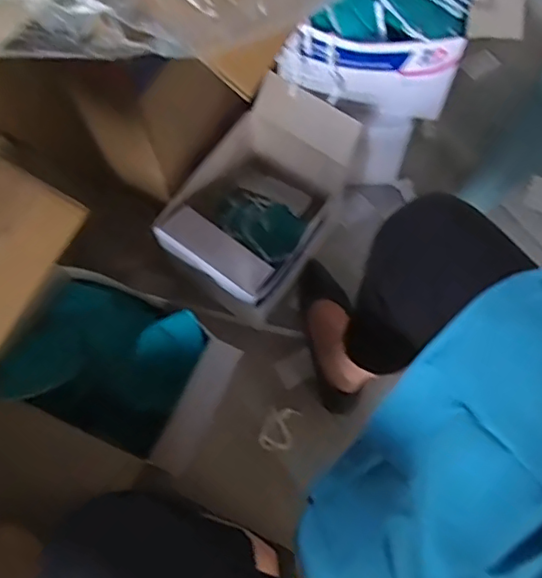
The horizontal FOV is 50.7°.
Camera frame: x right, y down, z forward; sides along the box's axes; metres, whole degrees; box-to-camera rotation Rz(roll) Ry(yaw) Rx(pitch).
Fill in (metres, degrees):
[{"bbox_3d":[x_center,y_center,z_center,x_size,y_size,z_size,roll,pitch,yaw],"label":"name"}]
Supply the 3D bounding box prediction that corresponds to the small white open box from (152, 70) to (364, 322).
[{"bbox_3d":[-0.027,-0.142,0.968,0.241,0.220,0.317,32,75,12],"label":"small white open box"}]

